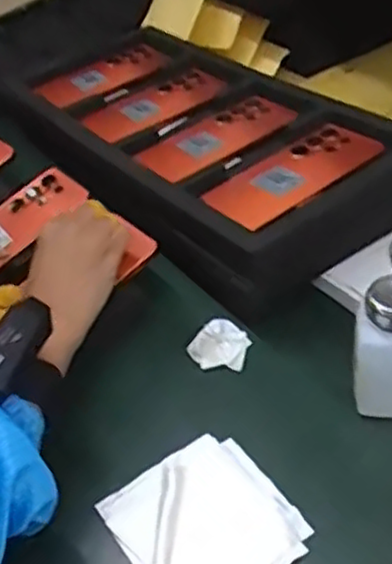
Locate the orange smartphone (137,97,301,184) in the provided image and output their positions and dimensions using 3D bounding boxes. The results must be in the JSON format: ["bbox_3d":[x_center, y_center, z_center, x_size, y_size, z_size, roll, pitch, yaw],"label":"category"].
[{"bbox_3d":[0.019,-0.144,0.699,0.167,0.009,0.078,-32,46,-25],"label":"orange smartphone"}]

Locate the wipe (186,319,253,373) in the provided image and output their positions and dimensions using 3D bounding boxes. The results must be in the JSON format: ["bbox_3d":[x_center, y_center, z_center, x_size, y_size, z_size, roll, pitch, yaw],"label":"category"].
[{"bbox_3d":[0.023,0.052,0.589,0.050,0.019,0.041,-36,48,-28],"label":"wipe"}]

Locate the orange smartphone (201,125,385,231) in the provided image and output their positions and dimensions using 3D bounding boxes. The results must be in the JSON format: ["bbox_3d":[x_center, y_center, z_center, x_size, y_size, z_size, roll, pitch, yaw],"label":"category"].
[{"bbox_3d":[0.083,-0.098,0.633,0.162,0.010,0.074,-32,46,-25],"label":"orange smartphone"}]

